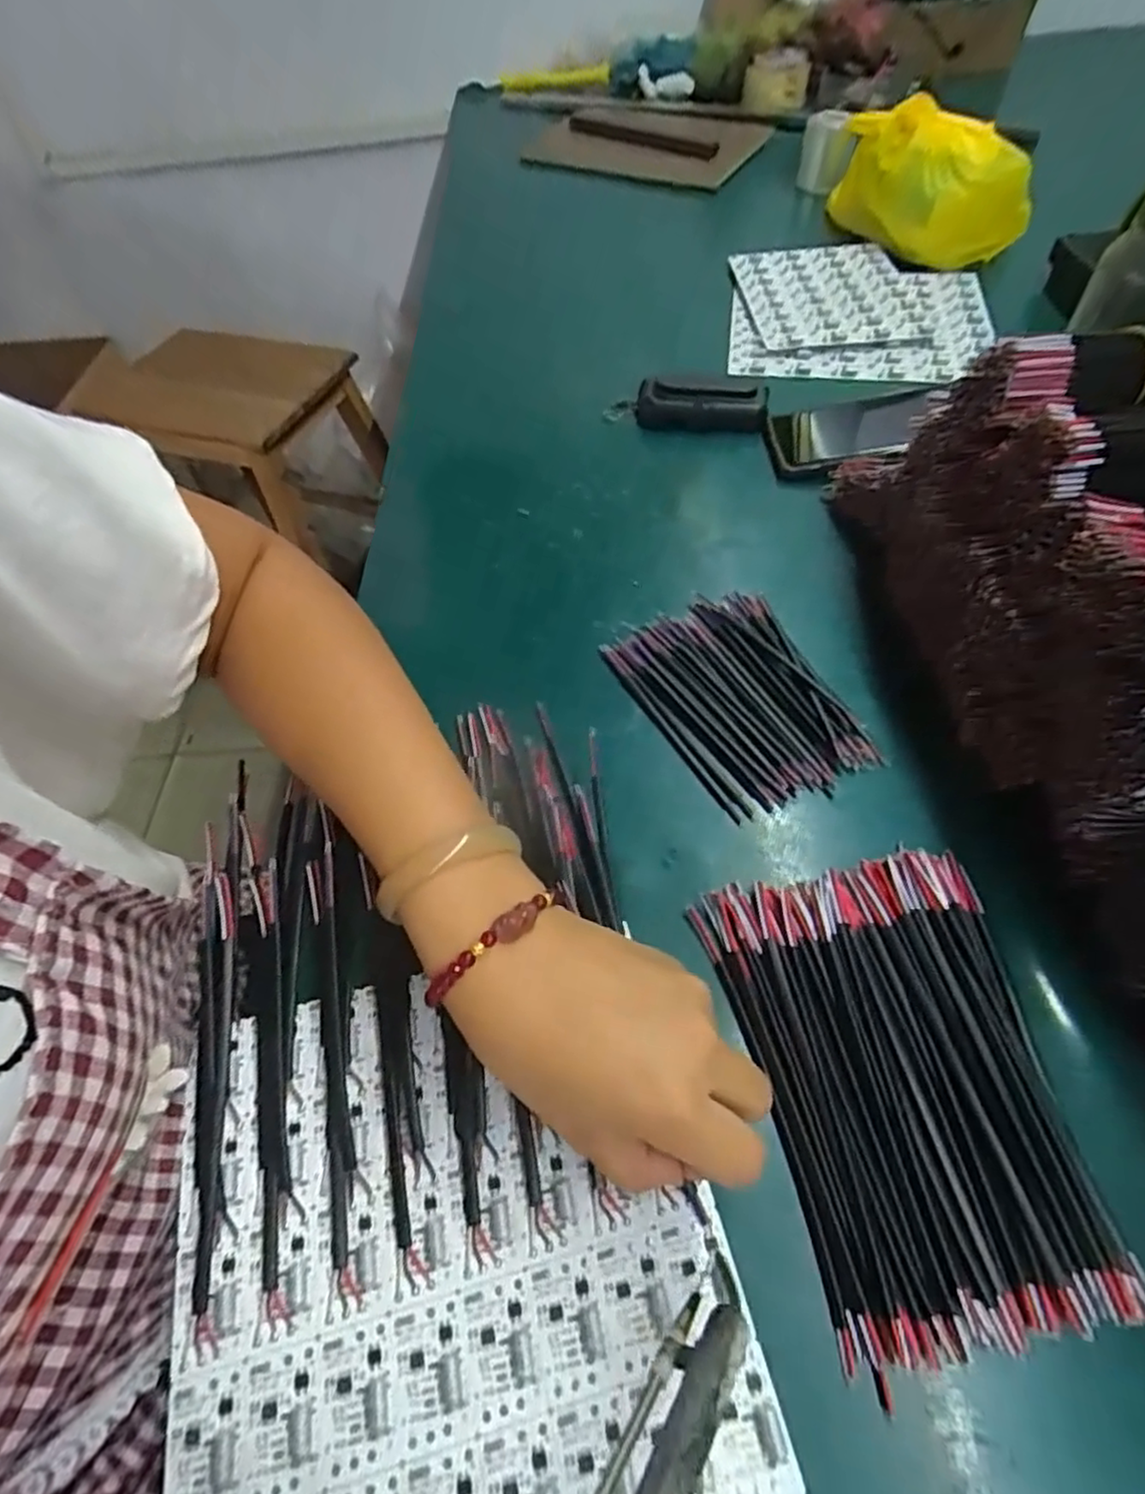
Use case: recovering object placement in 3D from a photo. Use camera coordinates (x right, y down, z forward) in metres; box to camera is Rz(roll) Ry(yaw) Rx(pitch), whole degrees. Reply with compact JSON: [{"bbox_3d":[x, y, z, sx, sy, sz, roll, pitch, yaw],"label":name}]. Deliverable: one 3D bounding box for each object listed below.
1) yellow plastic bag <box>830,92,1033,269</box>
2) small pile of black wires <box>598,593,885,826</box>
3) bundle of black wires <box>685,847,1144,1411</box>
[{"bbox_3d":[0.362,-0.565,0.692,0.195,0.118,0.155,17,58,13],"label":"yellow plastic bag"},{"bbox_3d":[0.099,-0.032,0.406,0.105,0.011,0.148,-24,59,-14],"label":"small pile of black wires"},{"bbox_3d":[0.135,0.135,0.283,0.124,0.019,0.178,-6,56,-2],"label":"bundle of black wires"}]

